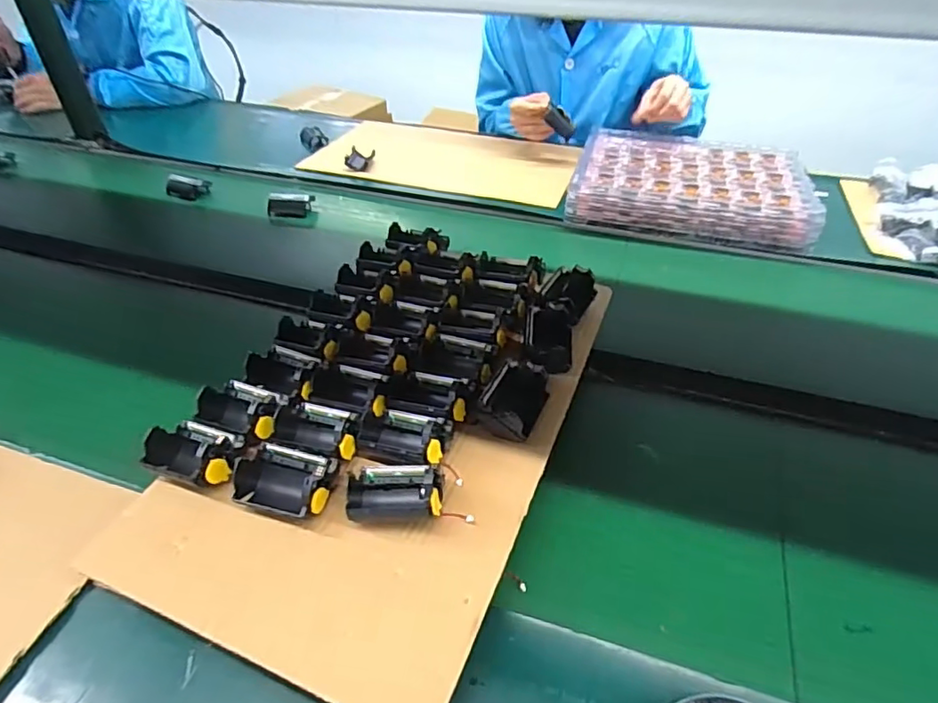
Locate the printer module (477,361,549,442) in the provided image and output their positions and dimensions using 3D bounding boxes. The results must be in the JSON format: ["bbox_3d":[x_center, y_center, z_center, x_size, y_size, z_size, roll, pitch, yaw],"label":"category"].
[{"bbox_3d":[0.041,0.046,0.523,0.051,0.043,0.068,17,43,19],"label":"printer module"}]

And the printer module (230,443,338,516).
[{"bbox_3d":[-0.149,0.103,0.453,0.076,0.039,0.053,11,41,12],"label":"printer module"}]

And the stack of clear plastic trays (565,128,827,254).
[{"bbox_3d":[0.374,-0.291,0.980,0.371,0.069,0.307,10,41,11],"label":"stack of clear plastic trays"}]

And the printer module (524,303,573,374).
[{"bbox_3d":[0.083,-0.014,0.584,0.050,0.034,0.088,5,40,5],"label":"printer module"}]

